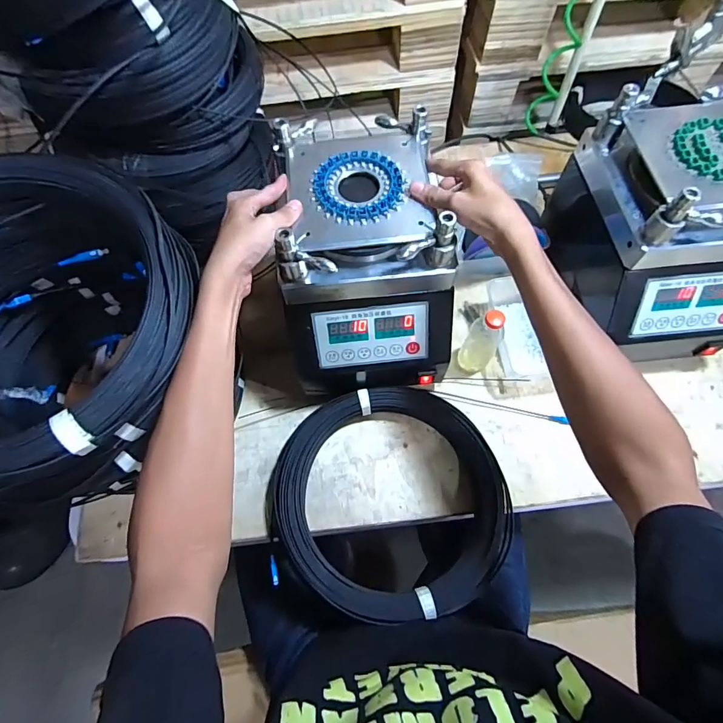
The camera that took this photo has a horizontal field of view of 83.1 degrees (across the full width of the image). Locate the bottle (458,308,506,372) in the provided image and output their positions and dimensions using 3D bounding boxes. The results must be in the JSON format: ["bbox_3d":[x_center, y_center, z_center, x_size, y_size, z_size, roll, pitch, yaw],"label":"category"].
[{"bbox_3d":[0.187,-0.036,0.624,0.049,0.131,0.056,30,72,14],"label":"bottle"}]

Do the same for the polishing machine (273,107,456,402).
[{"bbox_3d":[0.010,-0.127,0.573,0.210,0.253,0.268,-3,67,2],"label":"polishing machine"}]

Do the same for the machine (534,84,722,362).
[{"bbox_3d":[0.435,-0.178,0.598,0.220,0.270,0.285,-5,67,1],"label":"machine"}]

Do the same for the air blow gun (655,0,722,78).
[{"bbox_3d":[0.423,-0.435,0.475,0.077,0.159,0.029,-36,70,-12],"label":"air blow gun"}]

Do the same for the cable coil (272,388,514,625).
[{"bbox_3d":[0.042,0.189,0.580,0.329,0.056,0.305,-1,67,2],"label":"cable coil"}]

